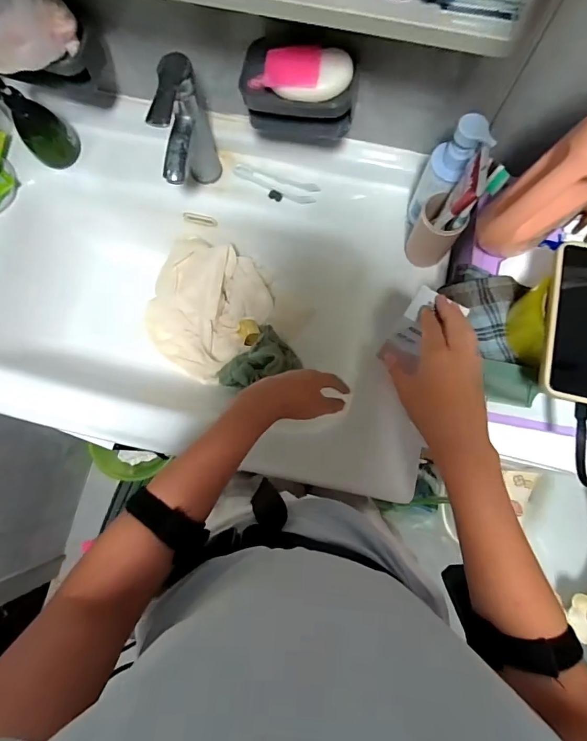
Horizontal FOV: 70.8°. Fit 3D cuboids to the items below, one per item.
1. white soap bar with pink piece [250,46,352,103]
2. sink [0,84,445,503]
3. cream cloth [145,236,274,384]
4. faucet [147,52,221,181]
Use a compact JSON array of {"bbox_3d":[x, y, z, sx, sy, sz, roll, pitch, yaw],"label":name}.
[{"bbox_3d":[0.007,-0.324,0.451,0.109,0.032,0.041,10,79,3],"label":"white soap bar with pink piece"},{"bbox_3d":[-0.154,-0.120,0.658,0.702,0.170,0.488,13,79,4],"label":"sink"},{"bbox_3d":[-0.147,-0.111,0.695,0.185,0.096,0.214,33,81,7],"label":"cream cloth"},{"bbox_3d":[-0.139,-0.305,0.552,0.047,0.186,0.136,-2,79,1],"label":"faucet"}]

